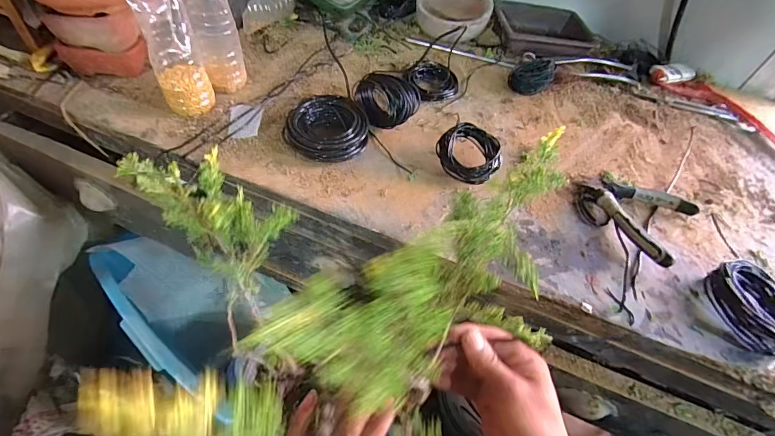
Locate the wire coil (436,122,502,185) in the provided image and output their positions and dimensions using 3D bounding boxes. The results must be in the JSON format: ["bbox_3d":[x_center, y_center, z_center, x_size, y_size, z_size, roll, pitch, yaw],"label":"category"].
[{"bbox_3d":[0.102,-0.081,0.495,0.081,0.017,0.069,29,96,10],"label":"wire coil"}]

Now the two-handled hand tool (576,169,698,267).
[{"bbox_3d":[0.299,-0.012,0.485,0.126,0.028,0.118,39,57,20],"label":"two-handled hand tool"}]

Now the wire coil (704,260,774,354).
[{"bbox_3d":[0.389,0.091,0.412,0.077,0.034,0.090,-11,56,-16],"label":"wire coil"}]

